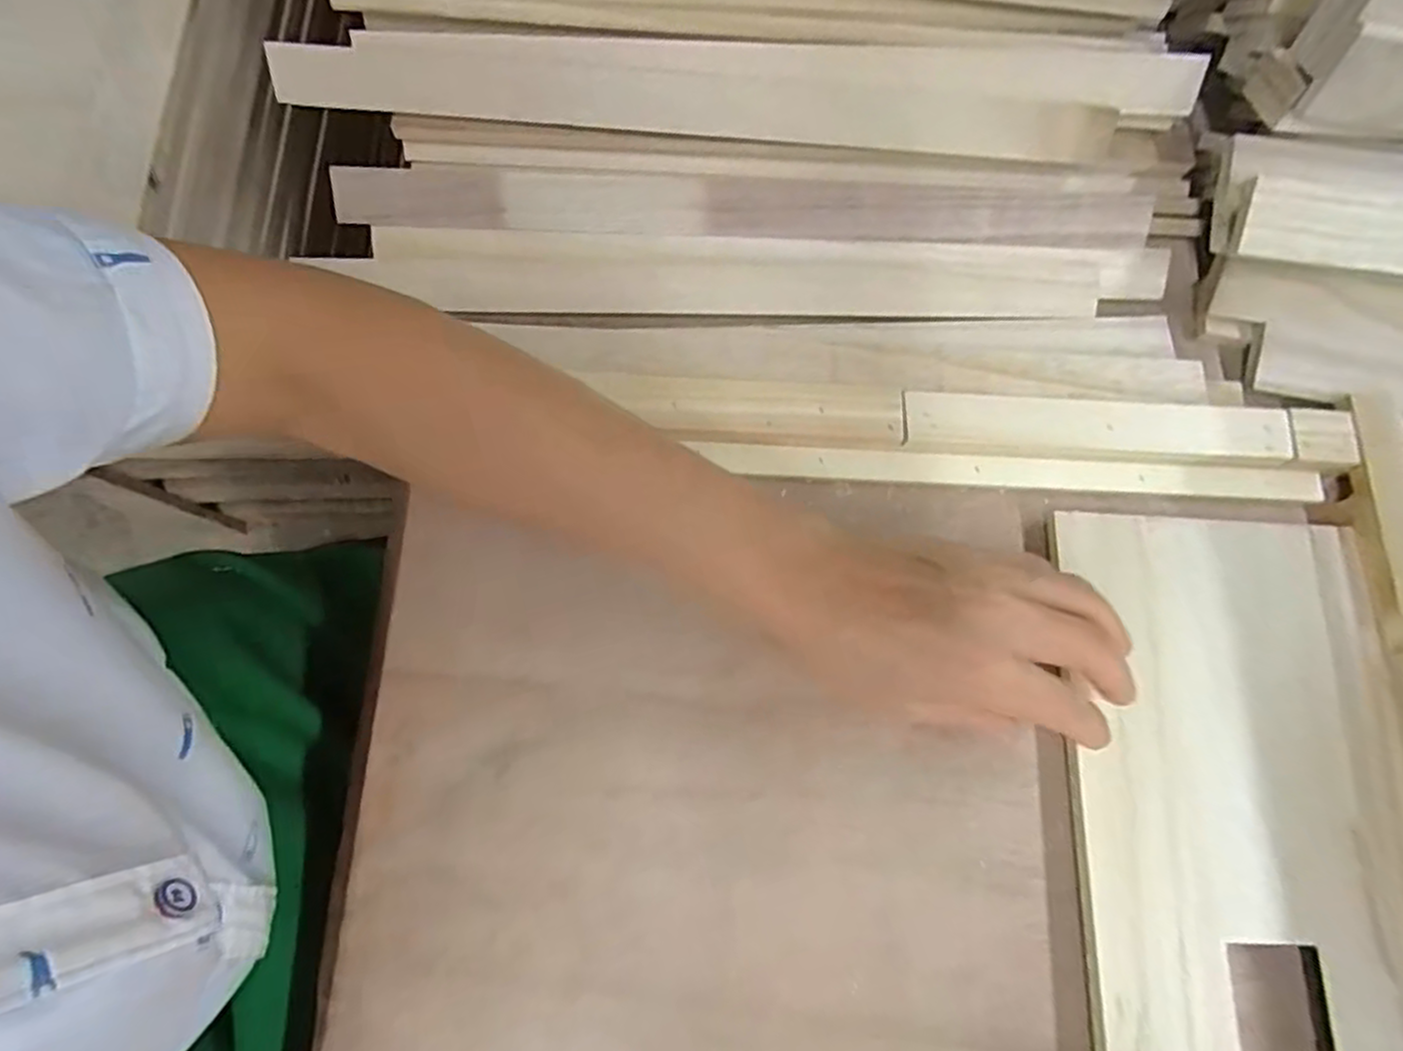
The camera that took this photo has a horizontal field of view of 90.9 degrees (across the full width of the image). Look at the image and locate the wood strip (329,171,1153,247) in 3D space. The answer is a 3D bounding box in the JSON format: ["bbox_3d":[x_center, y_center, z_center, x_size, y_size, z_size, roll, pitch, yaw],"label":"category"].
[{"bbox_3d":[0.023,-0.165,0.354,0.410,0.011,0.028,1,75,0],"label":"wood strip"}]

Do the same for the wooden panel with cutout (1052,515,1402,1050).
[{"bbox_3d":[0.236,0.217,0.280,0.145,0.017,0.449,-1,74,0],"label":"wooden panel with cutout"}]

